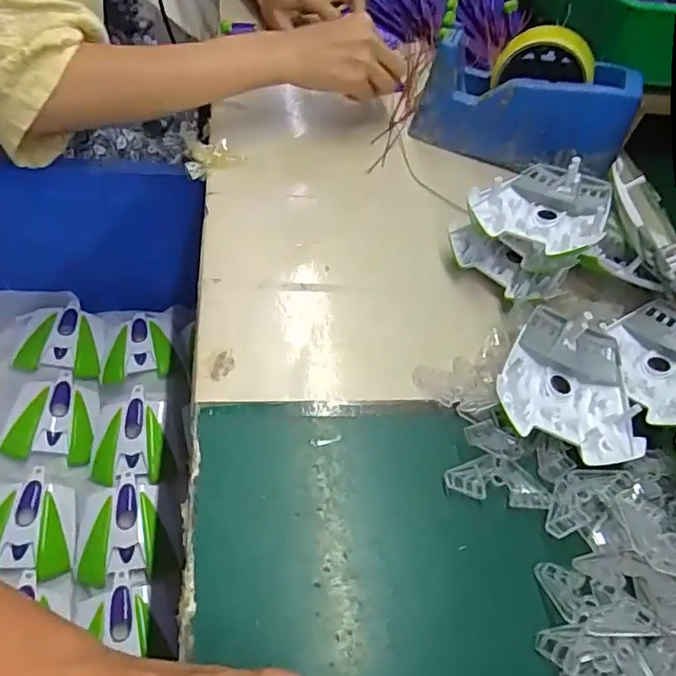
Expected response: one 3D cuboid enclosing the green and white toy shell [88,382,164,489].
[{"bbox_3d":[-0.232,0.109,0.624,0.074,0.032,0.102,-2,55,-9],"label":"green and white toy shell"}]

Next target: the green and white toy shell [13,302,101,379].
[{"bbox_3d":[-0.334,0.004,0.677,0.088,0.029,0.092,-4,55,-11],"label":"green and white toy shell"}]

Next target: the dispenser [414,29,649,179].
[{"bbox_3d":[0.184,-0.234,0.541,0.193,0.096,0.071,23,55,8],"label":"dispenser"}]

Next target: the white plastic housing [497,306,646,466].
[{"bbox_3d":[0.168,0.030,0.398,0.095,0.027,0.104,26,55,11],"label":"white plastic housing"}]

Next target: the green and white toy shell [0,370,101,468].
[{"bbox_3d":[-0.312,0.085,0.621,0.091,0.036,0.105,1,54,-7],"label":"green and white toy shell"}]

